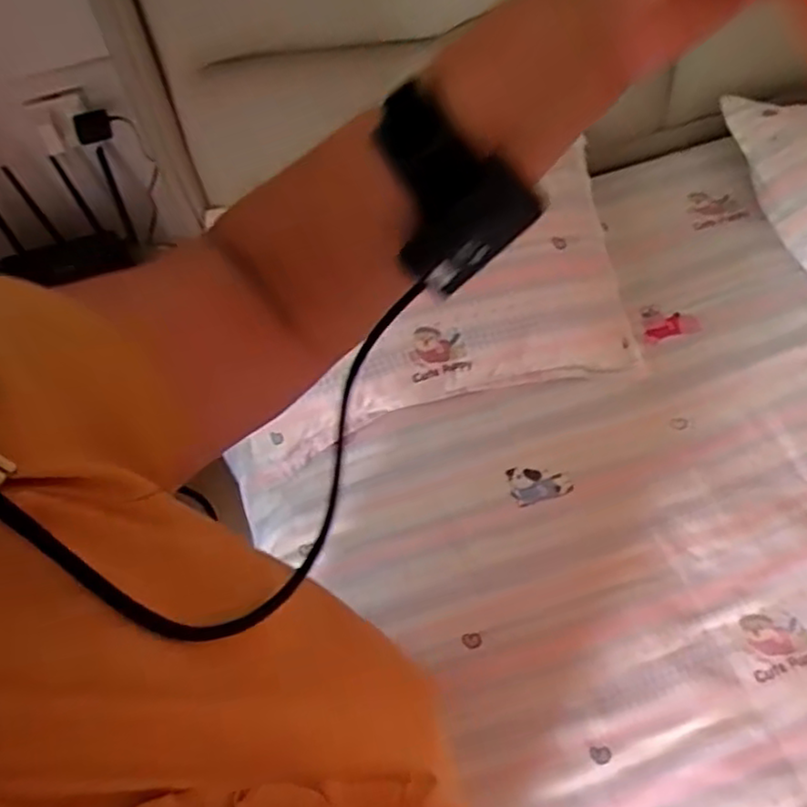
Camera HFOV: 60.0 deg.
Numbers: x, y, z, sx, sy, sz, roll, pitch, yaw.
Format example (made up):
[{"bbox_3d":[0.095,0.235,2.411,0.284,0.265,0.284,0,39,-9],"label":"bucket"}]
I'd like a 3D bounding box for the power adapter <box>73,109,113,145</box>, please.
[{"bbox_3d":[-0.554,-0.492,1.249,0.064,0.060,0.027,-21,60,-8],"label":"power adapter"}]

